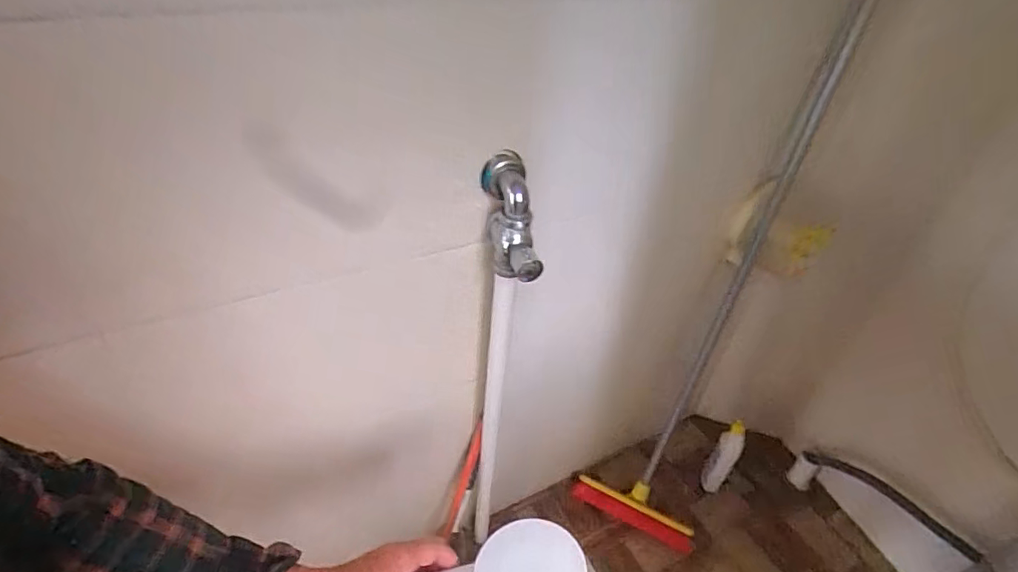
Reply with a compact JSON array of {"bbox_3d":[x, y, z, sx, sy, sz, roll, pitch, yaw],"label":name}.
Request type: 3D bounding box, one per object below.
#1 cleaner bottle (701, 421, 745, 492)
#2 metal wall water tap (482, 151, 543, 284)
[{"bbox_3d":[0.545,0.445,1.352,0.053,0.201,0.098,31,47,28],"label":"cleaner bottle"},{"bbox_3d":[0.001,-0.088,0.681,0.048,0.160,0.077,-10,10,-17],"label":"metal wall water tap"}]

